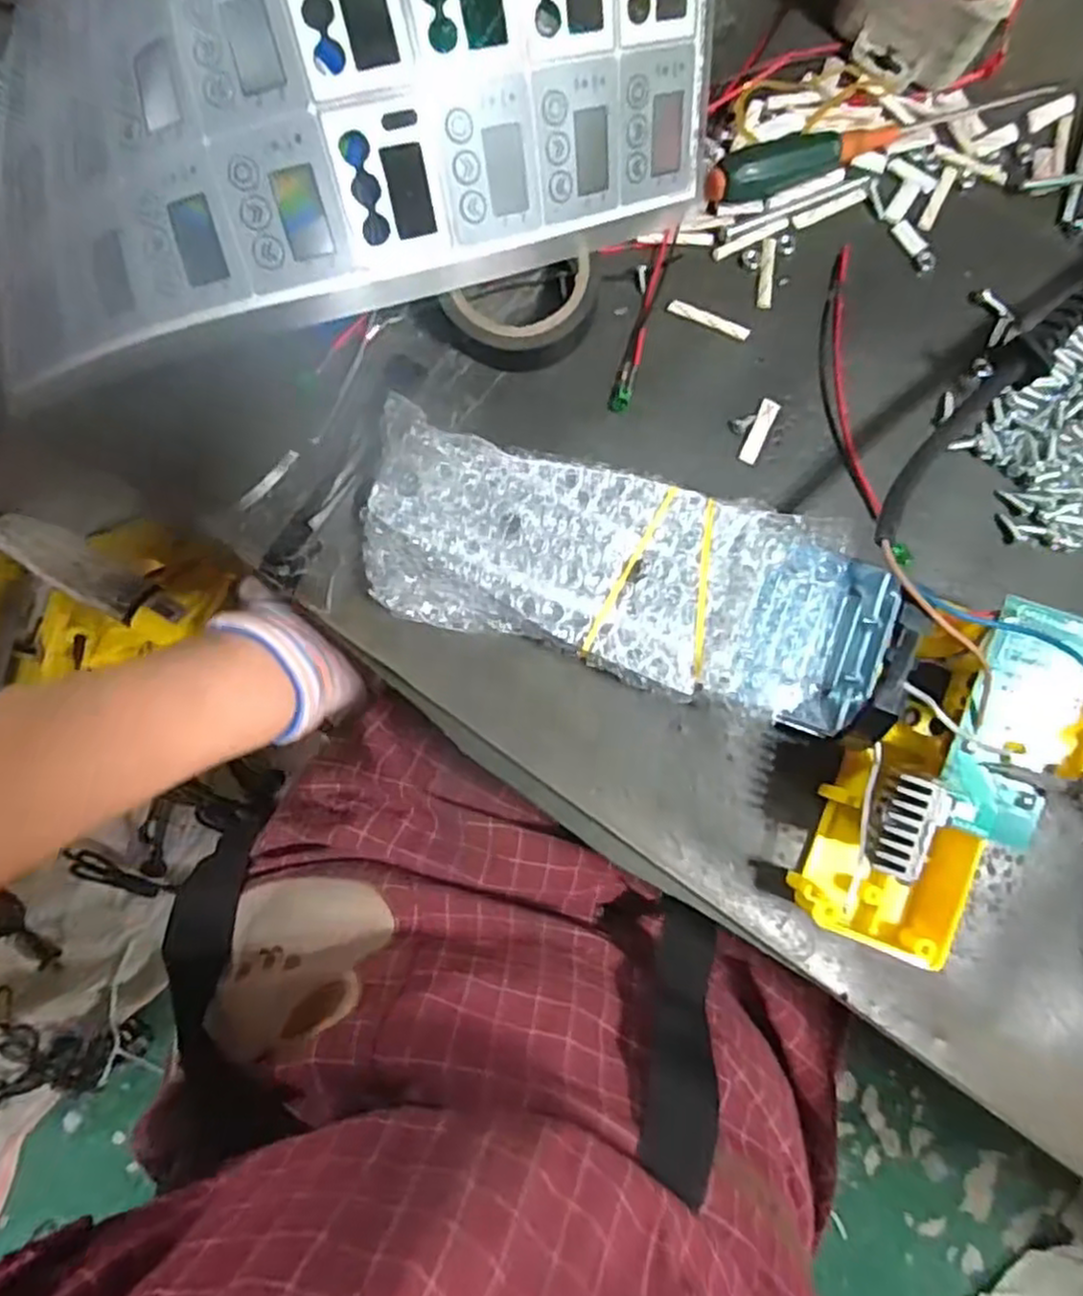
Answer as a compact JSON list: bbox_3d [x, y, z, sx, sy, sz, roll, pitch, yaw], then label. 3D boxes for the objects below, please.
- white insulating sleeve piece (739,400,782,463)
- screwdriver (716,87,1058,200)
[{"bbox_3d":[0.082,-0.081,0.267,0.007,0.004,0.025,24,86,0],"label":"white insulating sleeve piece"},{"bbox_3d":[0.129,-0.194,0.271,0.141,0.013,0.017,-17,87,-2],"label":"screwdriver"}]

